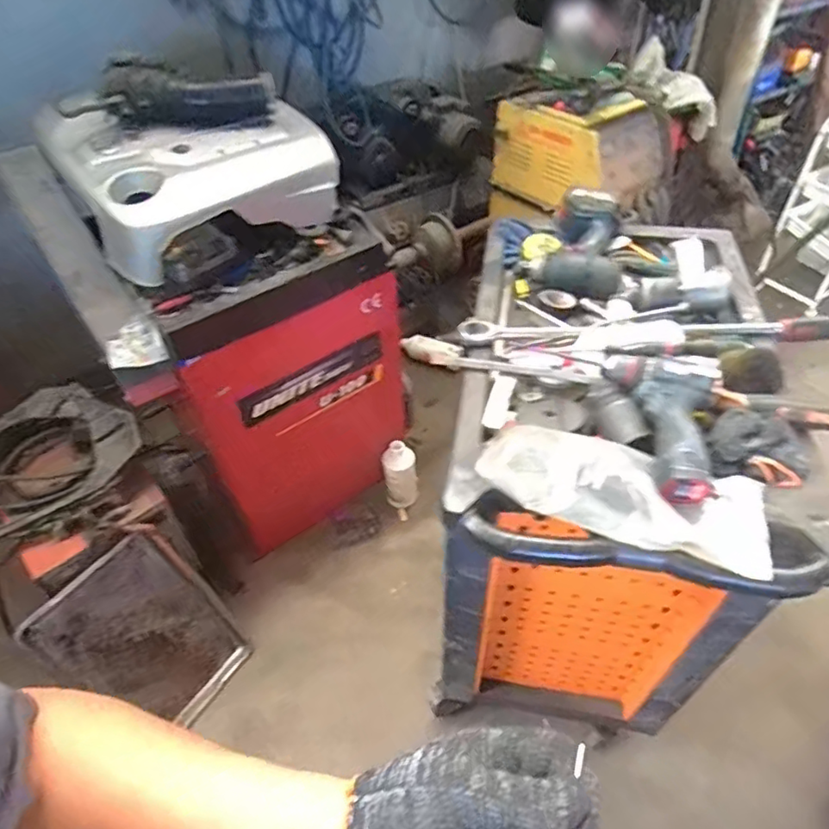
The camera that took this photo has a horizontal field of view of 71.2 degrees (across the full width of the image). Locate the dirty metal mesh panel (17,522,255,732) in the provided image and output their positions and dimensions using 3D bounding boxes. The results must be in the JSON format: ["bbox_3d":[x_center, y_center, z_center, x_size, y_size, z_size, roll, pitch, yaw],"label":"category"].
[{"bbox_3d":[-0.638,0.545,1.393,0.047,0.493,0.330,14,48,47],"label":"dirty metal mesh panel"}]

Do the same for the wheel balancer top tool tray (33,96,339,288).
[{"bbox_3d":[-0.473,-0.543,1.291,0.518,0.289,0.369,-28,51,-23],"label":"wheel balancer top tool tray"}]

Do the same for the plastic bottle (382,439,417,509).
[{"bbox_3d":[-0.044,0.197,1.814,0.097,0.266,0.096,-3,46,-2],"label":"plastic bottle"}]

